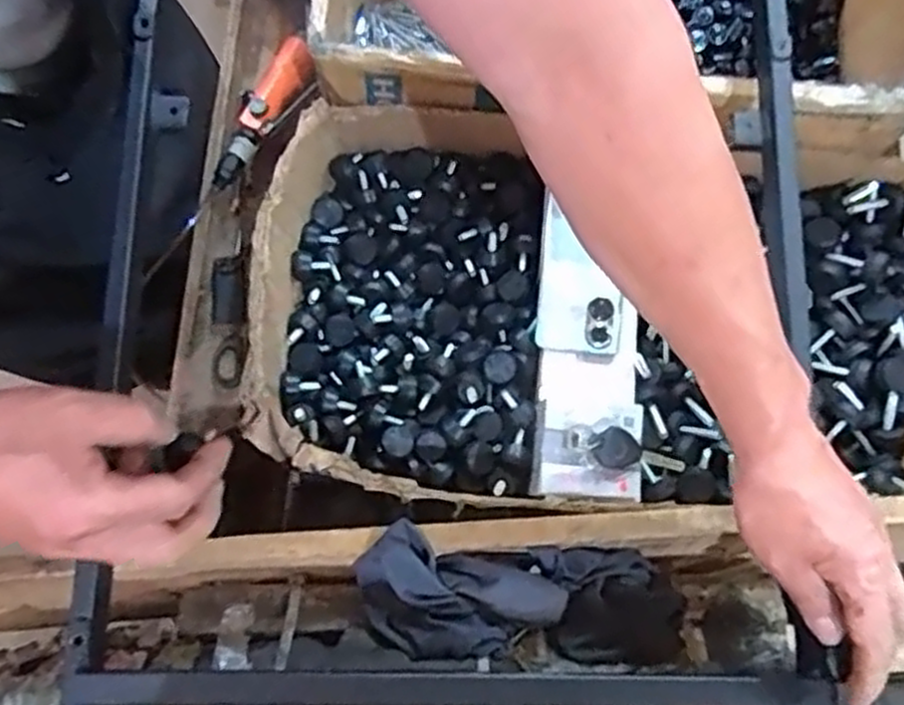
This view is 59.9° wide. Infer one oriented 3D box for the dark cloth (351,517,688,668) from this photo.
[{"bbox_3d":[0.051,0.178,0.555,0.230,0.054,0.087,8,78,1],"label":"dark cloth"}]

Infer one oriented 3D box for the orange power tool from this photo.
[{"bbox_3d":[-0.200,-0.250,0.816,0.046,0.034,0.171,36,80,6],"label":"orange power tool"}]

